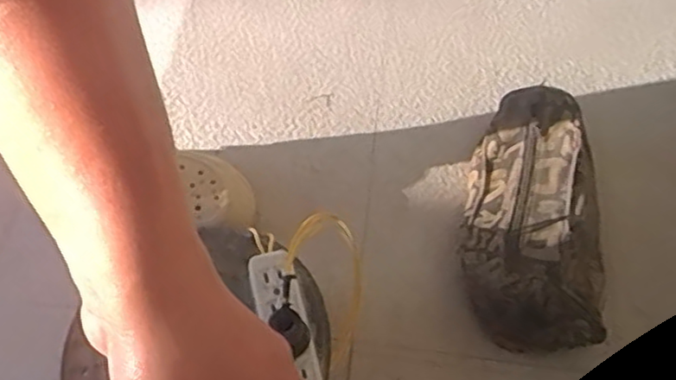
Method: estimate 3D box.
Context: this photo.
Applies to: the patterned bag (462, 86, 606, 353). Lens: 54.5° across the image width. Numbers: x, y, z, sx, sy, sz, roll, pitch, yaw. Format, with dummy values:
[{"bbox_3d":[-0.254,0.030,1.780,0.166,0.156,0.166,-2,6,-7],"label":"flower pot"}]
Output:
[{"bbox_3d":[0.210,0.035,0.729,0.142,0.112,0.268,4,60,0],"label":"patterned bag"}]

